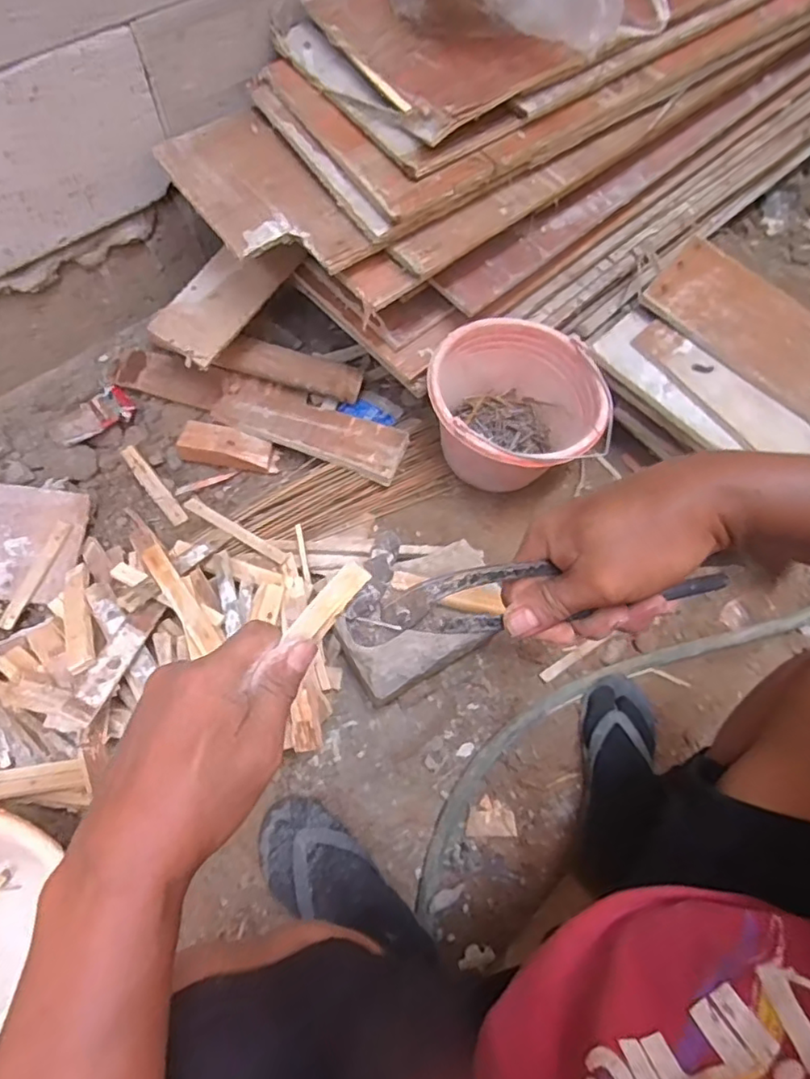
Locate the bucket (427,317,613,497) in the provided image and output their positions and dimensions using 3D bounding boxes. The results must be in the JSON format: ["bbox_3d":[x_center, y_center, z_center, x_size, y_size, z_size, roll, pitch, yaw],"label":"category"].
[{"bbox_3d":[0.159,-0.184,0.895,0.245,0.161,0.240,1,66,-3],"label":"bucket"}]

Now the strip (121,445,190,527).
[{"bbox_3d":[-0.377,-0.081,0.903,0.026,0.013,0.154,-37,73,-17],"label":"strip"}]

